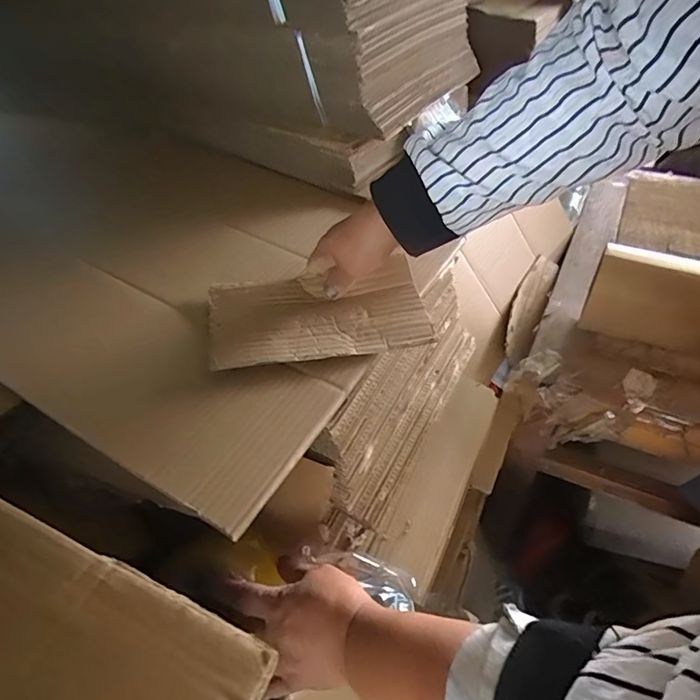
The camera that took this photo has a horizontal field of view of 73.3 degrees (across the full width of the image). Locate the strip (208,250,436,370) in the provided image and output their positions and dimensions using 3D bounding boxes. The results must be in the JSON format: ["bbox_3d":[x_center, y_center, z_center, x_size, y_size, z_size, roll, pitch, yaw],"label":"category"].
[{"bbox_3d":[-0.032,-0.040,0.467,0.207,0.018,0.116,-8,48,-11],"label":"strip"}]

